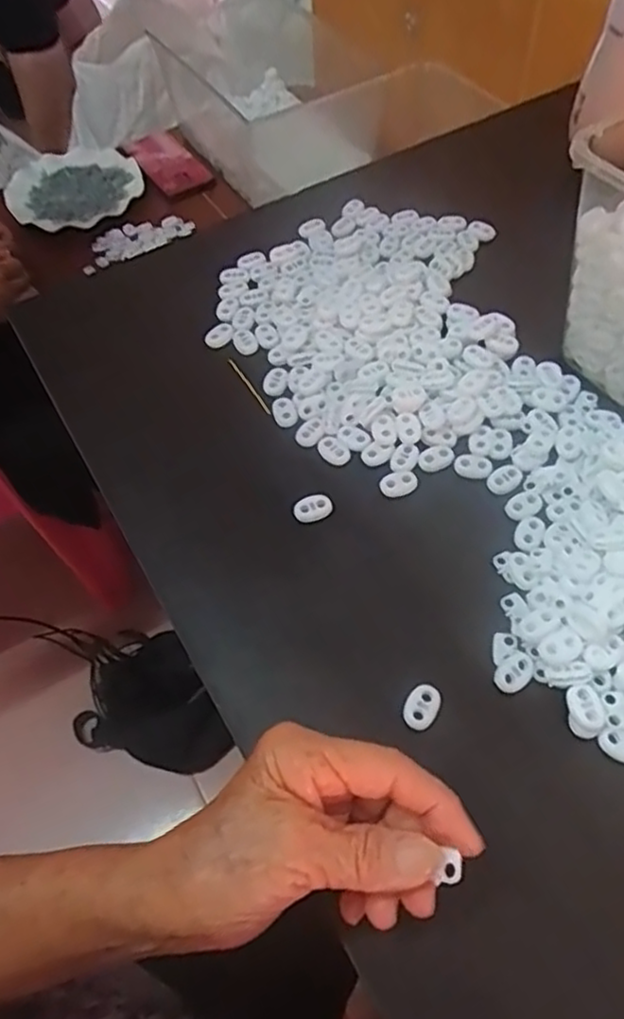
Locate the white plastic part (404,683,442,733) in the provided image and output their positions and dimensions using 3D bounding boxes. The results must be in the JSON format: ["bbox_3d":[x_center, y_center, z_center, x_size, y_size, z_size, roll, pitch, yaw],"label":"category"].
[{"bbox_3d":[0.055,0.099,0.339,0.016,0.006,0.023,28,64,20],"label":"white plastic part"}]

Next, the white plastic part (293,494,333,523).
[{"bbox_3d":[0.001,0.000,0.401,0.023,0.009,0.011,-18,59,-7],"label":"white plastic part"}]

